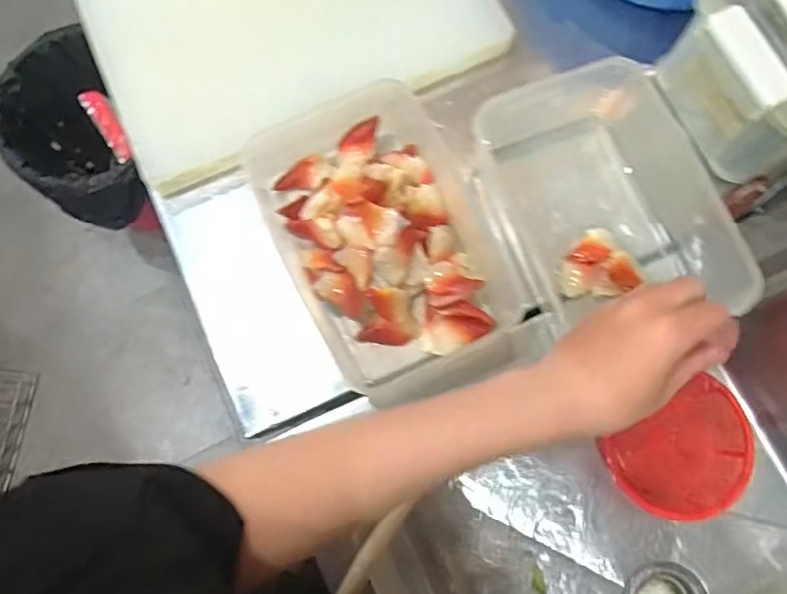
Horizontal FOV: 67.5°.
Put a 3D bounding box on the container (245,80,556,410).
[{"bbox_3d":[-0.011,-0.053,0.542,0.191,0.078,0.269,-25,78,-6],"label":"container"}]

